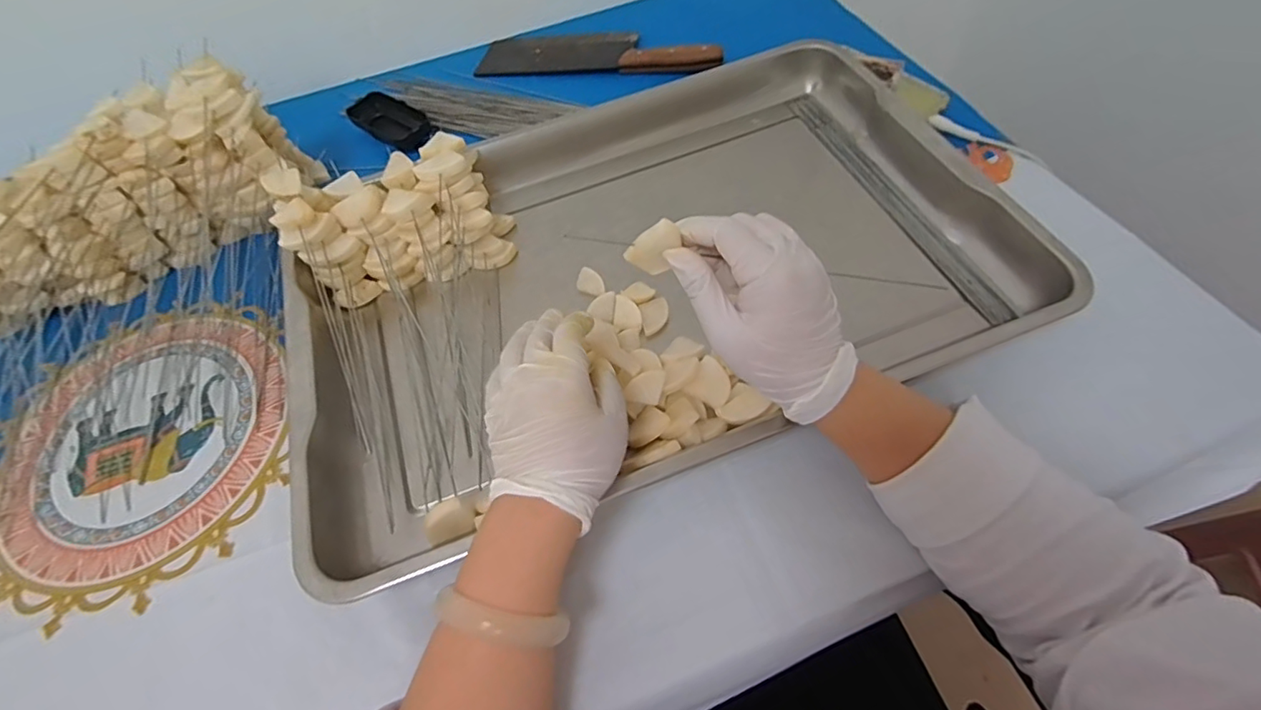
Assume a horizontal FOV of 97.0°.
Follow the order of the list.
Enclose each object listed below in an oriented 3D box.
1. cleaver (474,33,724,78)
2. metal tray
[{"bbox_3d":[-0.042,-0.394,0.707,0.310,0.028,0.094,6,58,9],"label":"cleaver"},{"bbox_3d":[0.007,-0.084,0.488,0.580,0.058,0.392,-19,57,-7],"label":"metal tray"}]

